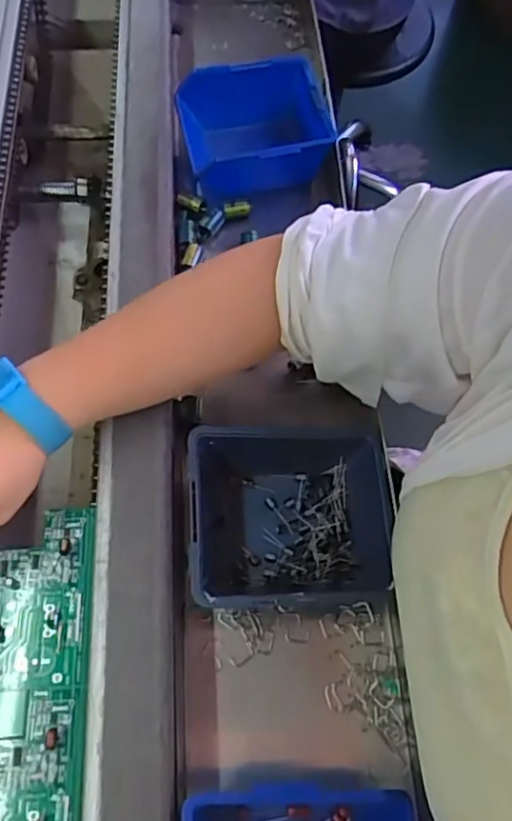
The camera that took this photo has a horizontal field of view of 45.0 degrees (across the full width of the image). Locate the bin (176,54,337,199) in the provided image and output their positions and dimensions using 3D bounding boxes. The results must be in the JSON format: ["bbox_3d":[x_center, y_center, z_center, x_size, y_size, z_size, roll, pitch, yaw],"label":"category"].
[{"bbox_3d":[0.002,-0.259,0.589,0.131,0.075,0.113,-11,65,-7],"label":"bin"}]

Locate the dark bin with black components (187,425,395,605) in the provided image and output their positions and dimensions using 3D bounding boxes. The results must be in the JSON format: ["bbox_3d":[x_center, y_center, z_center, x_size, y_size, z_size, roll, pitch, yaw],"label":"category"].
[{"bbox_3d":[0.026,0.075,0.433,0.140,0.063,0.119,-2,65,-3],"label":"dark bin with black components"}]

